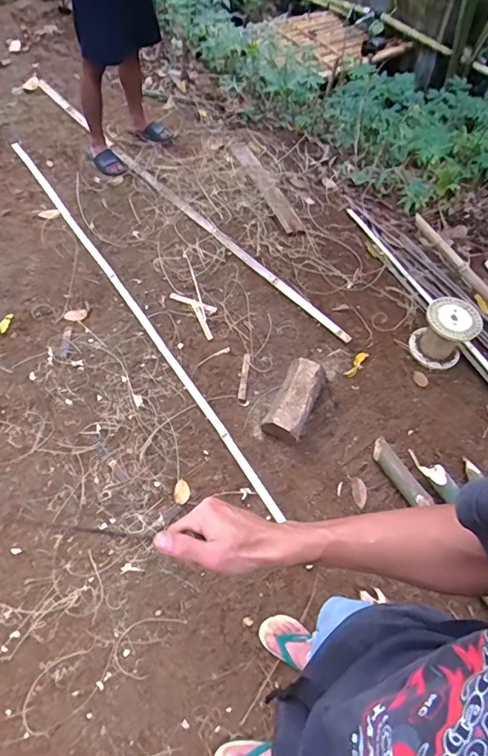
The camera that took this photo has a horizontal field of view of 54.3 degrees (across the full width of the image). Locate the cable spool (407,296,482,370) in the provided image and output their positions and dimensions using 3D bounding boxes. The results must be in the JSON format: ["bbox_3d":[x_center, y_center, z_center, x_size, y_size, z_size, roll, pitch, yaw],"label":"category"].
[{"bbox_3d":[0.769,-0.185,1.803,0.192,0.199,0.221,37,65,18],"label":"cable spool"}]

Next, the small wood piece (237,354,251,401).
[{"bbox_3d":[0.001,-0.008,1.818,0.029,0.008,0.200,8,60,2],"label":"small wood piece"}]

